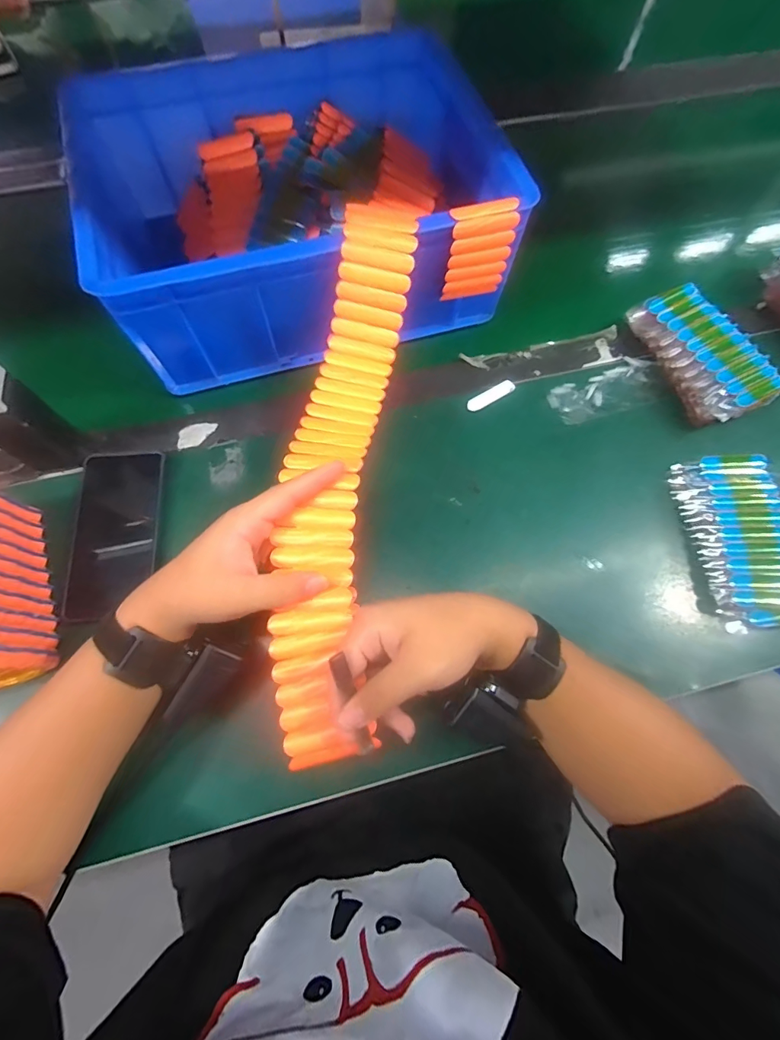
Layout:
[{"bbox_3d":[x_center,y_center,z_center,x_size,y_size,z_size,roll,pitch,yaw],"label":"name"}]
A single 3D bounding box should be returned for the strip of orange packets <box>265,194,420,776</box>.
[{"bbox_3d":[-0.039,-0.052,0.350,0.081,0.067,0.440,6,73,1],"label":"strip of orange packets"}]

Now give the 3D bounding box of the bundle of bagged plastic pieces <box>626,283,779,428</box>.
[{"bbox_3d":[0.339,-0.181,0.483,0.087,0.053,0.163,-22,72,-9],"label":"bundle of bagged plastic pieces"}]

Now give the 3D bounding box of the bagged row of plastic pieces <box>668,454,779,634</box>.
[{"bbox_3d":[0.339,0.017,0.424,0.089,0.038,0.174,-3,70,-3],"label":"bagged row of plastic pieces"}]

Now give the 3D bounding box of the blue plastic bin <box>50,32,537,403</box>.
[{"bbox_3d":[-0.101,-0.341,0.484,0.393,0.141,0.300,-15,71,-7],"label":"blue plastic bin"}]

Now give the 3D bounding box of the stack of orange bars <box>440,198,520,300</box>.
[{"bbox_3d":[0.085,-0.259,0.427,0.062,0.089,0.014,-14,71,-6],"label":"stack of orange bars"}]

